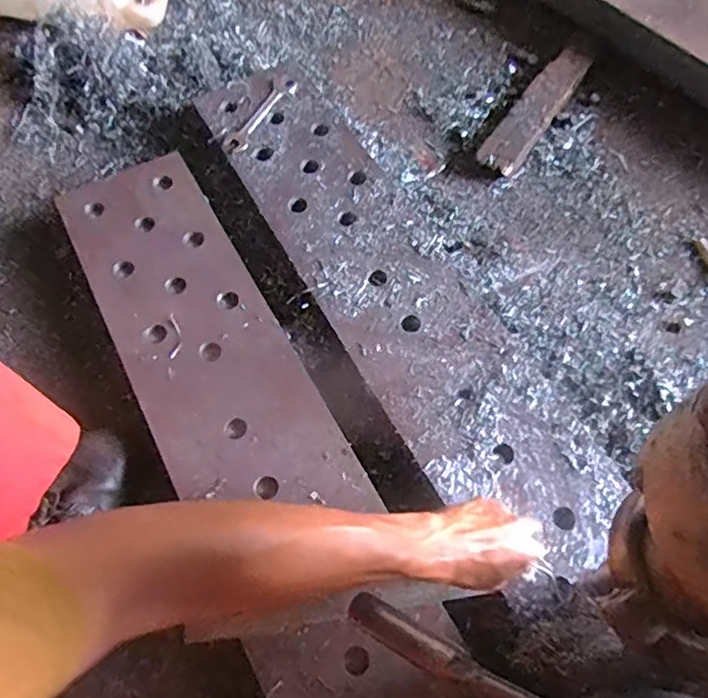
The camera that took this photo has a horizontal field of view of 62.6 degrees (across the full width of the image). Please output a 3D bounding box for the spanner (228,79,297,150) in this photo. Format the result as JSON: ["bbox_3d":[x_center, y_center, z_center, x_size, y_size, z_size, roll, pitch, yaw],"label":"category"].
[{"bbox_3d":[-0.138,-0.364,0.892,0.037,0.006,0.162,28,67,10],"label":"spanner"}]

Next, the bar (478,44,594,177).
[{"bbox_3d":[0.319,-0.418,1.018,0.066,0.034,0.315,33,68,13],"label":"bar"}]

